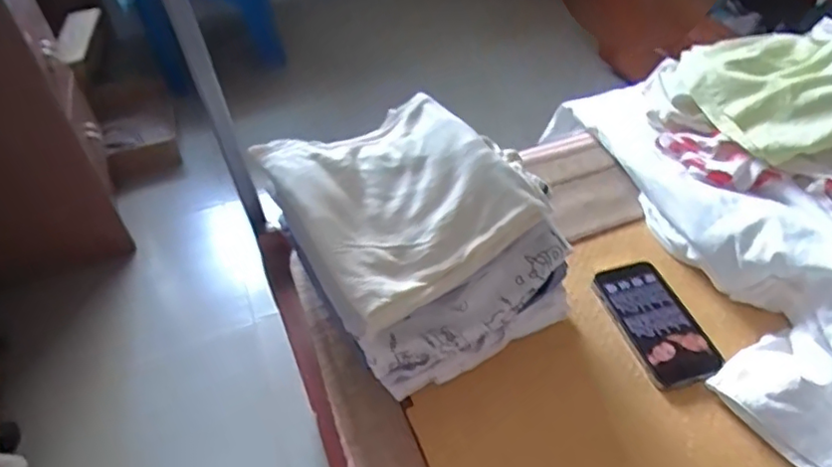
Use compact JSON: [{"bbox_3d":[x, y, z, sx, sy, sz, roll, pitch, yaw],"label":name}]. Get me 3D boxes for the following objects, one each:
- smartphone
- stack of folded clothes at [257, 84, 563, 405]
[{"bbox_3d":[0.248,0.090,0.637,0.078,0.008,0.150,-15,45,-10],"label":"smartphone"},{"bbox_3d":[-0.003,0.001,0.637,0.222,0.170,0.255,-25,48,-19],"label":"stack of folded clothes"}]

